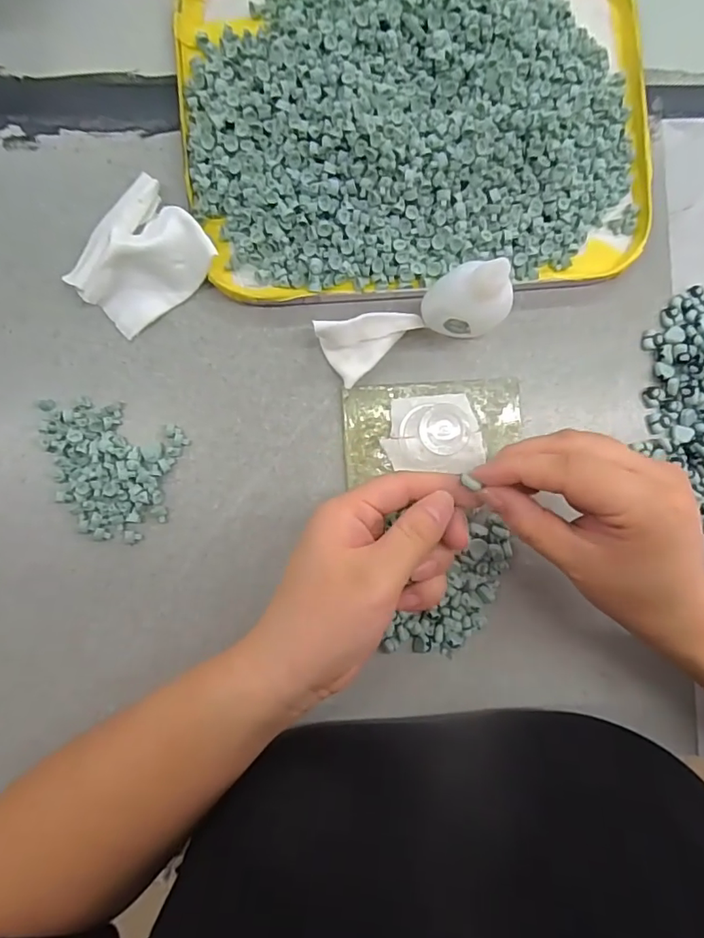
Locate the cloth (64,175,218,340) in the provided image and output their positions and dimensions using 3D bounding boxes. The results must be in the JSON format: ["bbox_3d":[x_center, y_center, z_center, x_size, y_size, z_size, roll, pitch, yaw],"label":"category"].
[{"bbox_3d":[-0.122,-0.121,0.295,0.064,0.023,0.074,44,87,-1],"label":"cloth"}]

